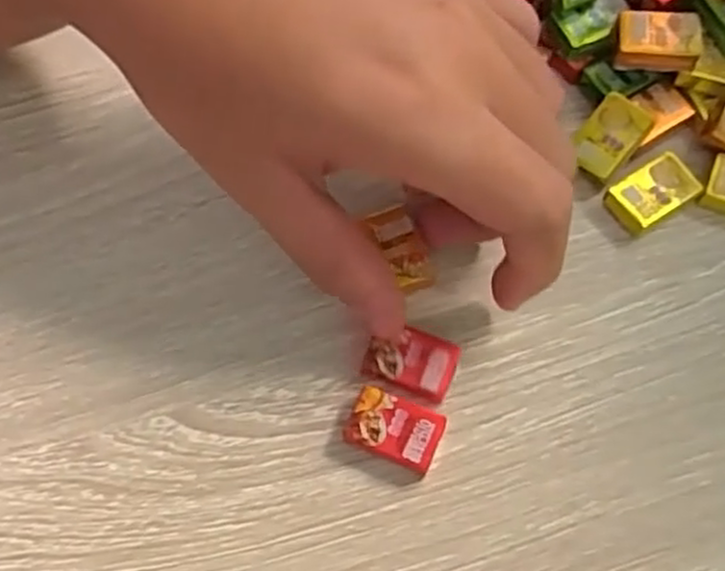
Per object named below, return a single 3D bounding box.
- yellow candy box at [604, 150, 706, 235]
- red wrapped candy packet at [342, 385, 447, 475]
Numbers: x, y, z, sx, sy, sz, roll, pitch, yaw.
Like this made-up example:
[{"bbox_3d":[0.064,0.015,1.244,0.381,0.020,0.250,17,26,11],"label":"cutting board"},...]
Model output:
[{"bbox_3d":[0.092,-0.029,0.241,0.026,0.006,0.017,-33,70,-12],"label":"yellow candy box"},{"bbox_3d":[0.009,0.041,0.215,0.026,0.008,0.017,20,69,10],"label":"red wrapped candy packet"}]

